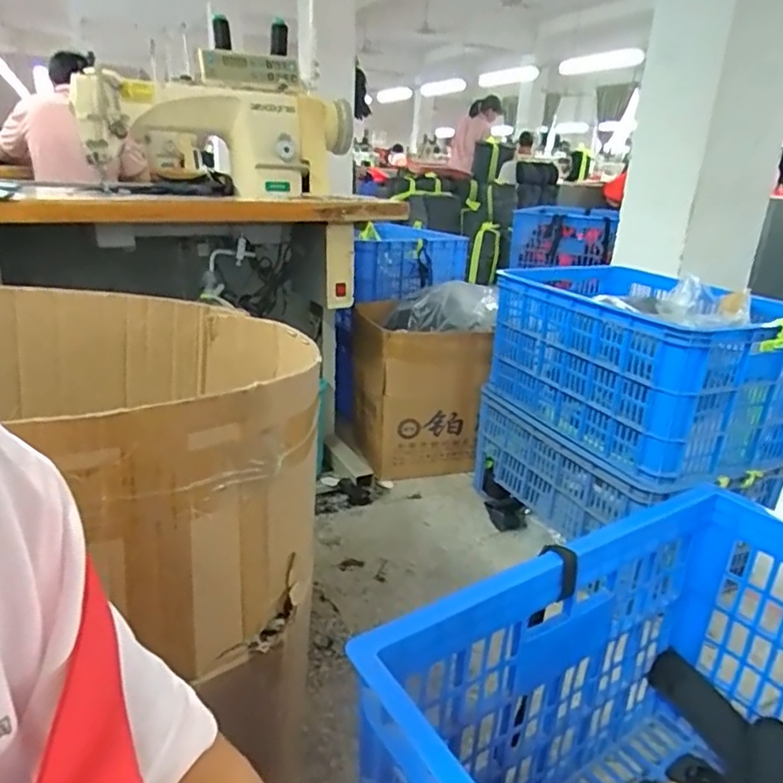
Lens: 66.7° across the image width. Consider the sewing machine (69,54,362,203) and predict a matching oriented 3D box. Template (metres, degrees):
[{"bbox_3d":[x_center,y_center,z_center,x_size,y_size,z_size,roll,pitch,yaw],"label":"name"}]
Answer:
[{"bbox_3d":[-0.375,-0.600,1.342,0.585,0.275,0.184,-5,22,-19],"label":"sewing machine"}]

